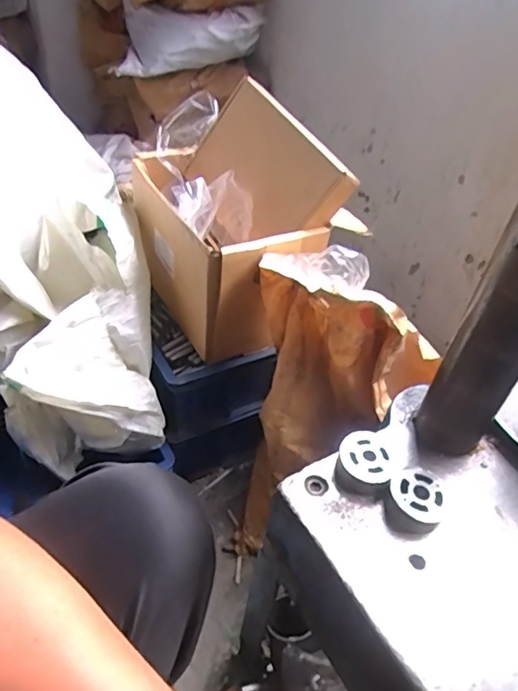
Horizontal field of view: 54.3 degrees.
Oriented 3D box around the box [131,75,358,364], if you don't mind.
[{"bbox_3d":[-0.054,-0.190,0.780,0.221,0.294,0.334,-20,49,-27],"label":"box"}]

